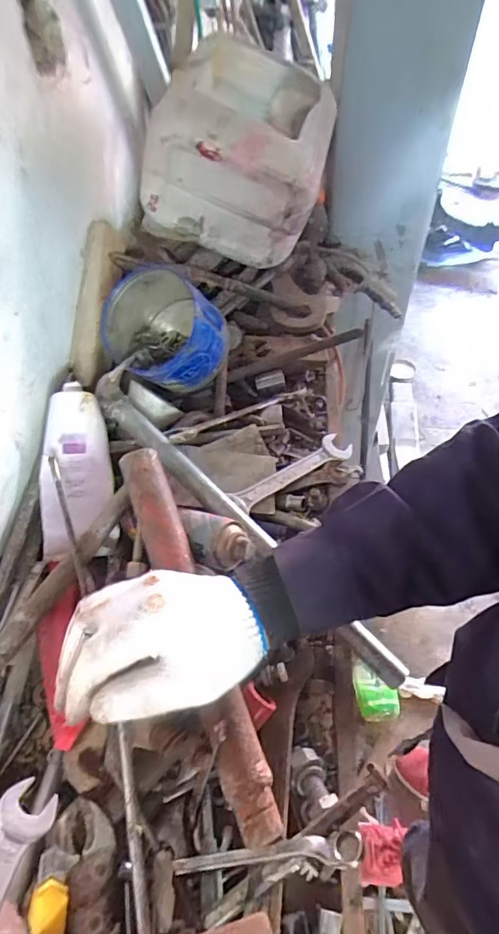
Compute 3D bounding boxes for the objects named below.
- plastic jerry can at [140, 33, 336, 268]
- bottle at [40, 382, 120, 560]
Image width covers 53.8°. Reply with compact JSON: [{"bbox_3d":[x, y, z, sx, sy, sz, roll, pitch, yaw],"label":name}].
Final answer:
[{"bbox_3d":[-0.001,-0.468,0.721,0.244,0.176,0.342,11,53,11],"label":"plastic jerry can"},{"bbox_3d":[-0.192,0.002,0.545,0.072,0.053,0.196,-3,77,0],"label":"bottle"}]

